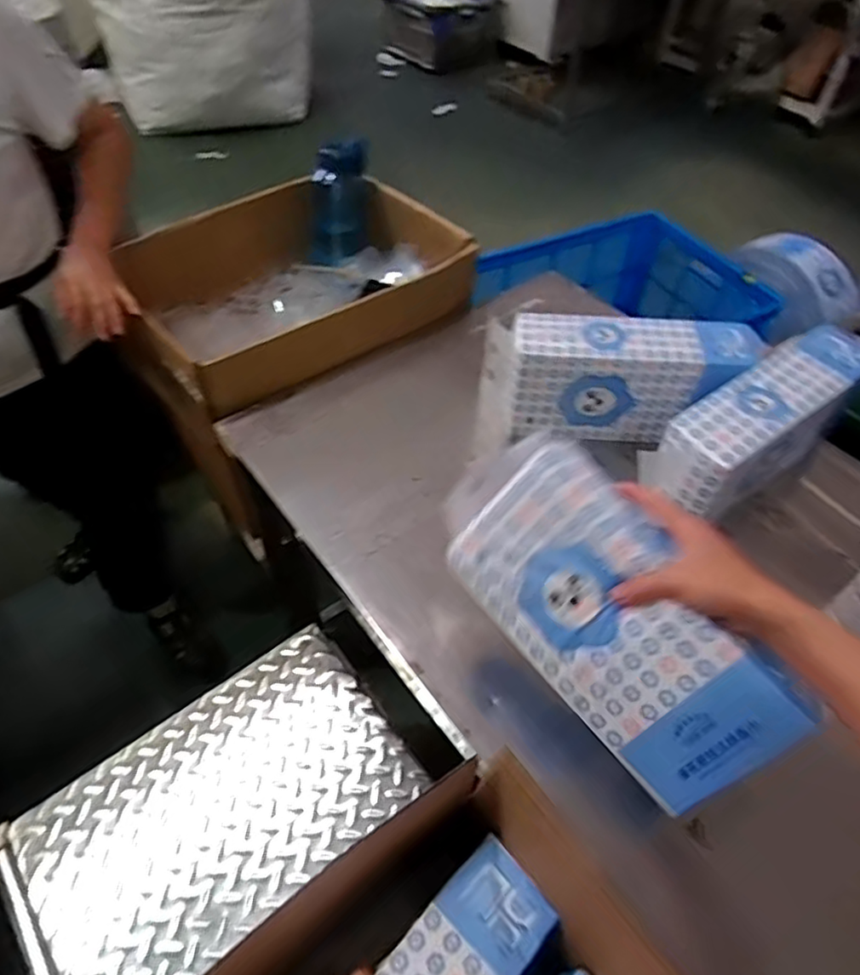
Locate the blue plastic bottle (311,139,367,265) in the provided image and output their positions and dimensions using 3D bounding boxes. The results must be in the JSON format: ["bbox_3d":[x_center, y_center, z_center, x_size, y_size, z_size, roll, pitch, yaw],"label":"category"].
[{"bbox_3d":[-0.179,-0.569,1.296,0.089,0.238,0.085,22,32,16],"label":"blue plastic bottle"}]

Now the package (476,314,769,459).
[{"bbox_3d":[0.262,-0.146,0.940,0.362,0.193,0.107,3,50,2],"label":"package"}]

